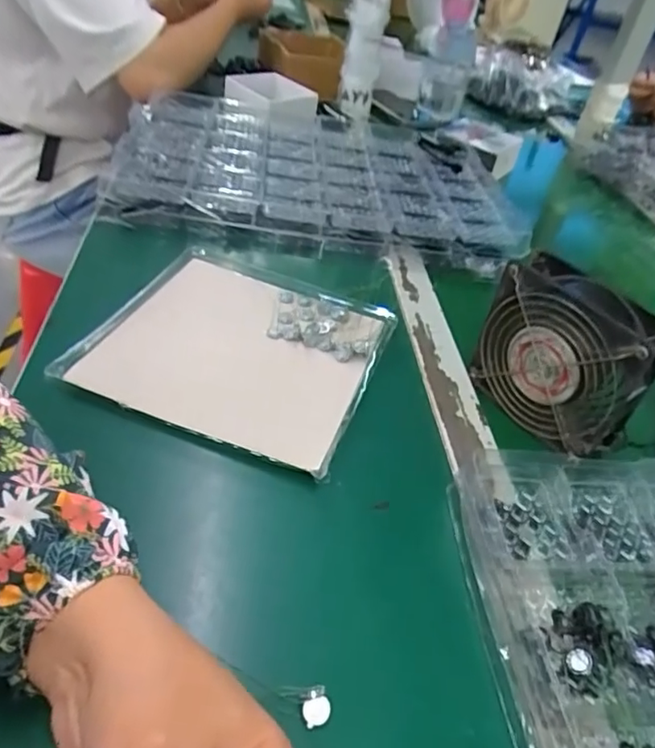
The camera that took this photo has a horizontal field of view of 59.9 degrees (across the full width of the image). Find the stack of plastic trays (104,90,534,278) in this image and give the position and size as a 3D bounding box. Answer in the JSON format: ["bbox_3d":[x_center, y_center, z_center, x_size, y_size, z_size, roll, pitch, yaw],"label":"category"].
[{"bbox_3d":[-0.008,-0.262,0.696,0.420,0.047,0.356,4,40,-4],"label":"stack of plastic trays"}]

